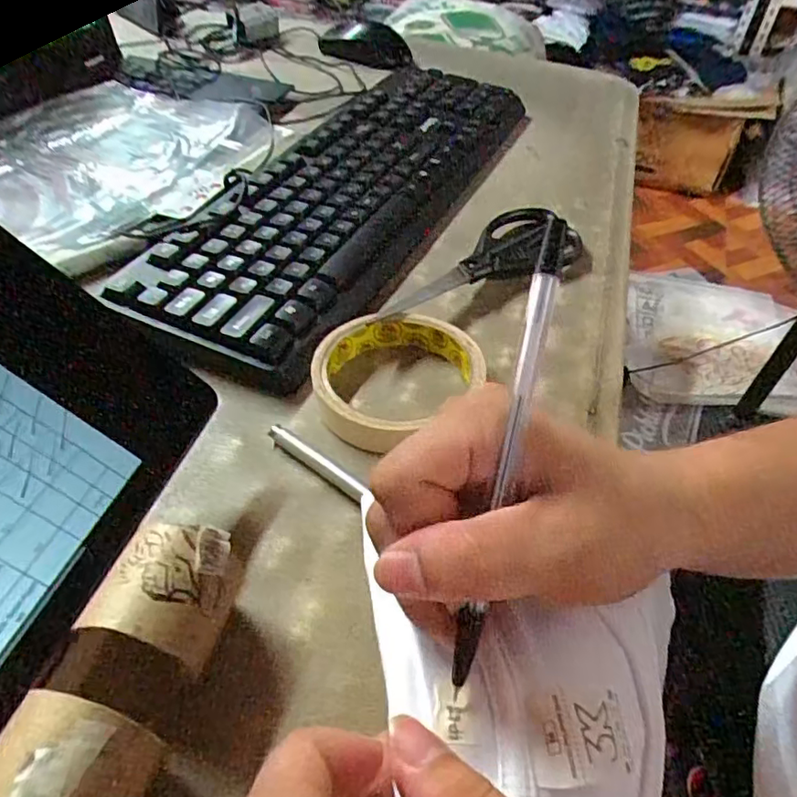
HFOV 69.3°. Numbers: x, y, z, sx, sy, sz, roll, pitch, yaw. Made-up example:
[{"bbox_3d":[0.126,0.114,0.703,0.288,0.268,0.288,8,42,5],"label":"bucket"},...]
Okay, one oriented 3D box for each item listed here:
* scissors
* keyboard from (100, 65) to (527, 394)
[{"bbox_3d":[0.050,-0.092,0.383,0.172,0.018,0.062,-25,51,-24],"label":"scissors"},{"bbox_3d":[-0.026,-0.167,0.445,0.147,0.033,0.431,20,48,17],"label":"keyboard"}]

